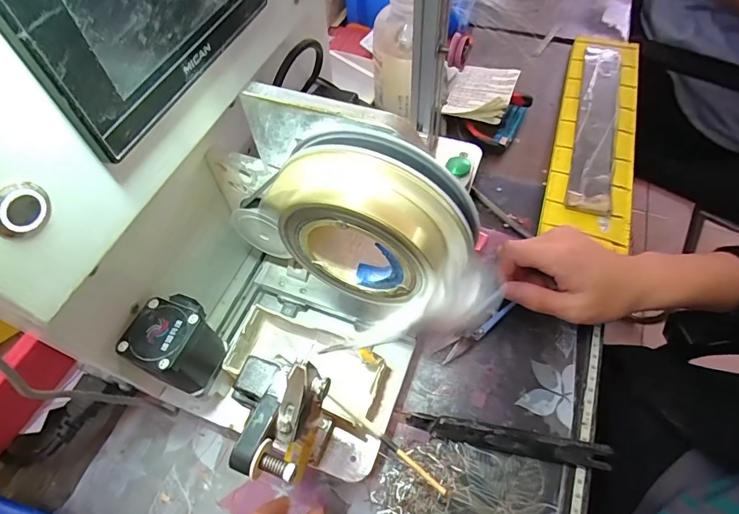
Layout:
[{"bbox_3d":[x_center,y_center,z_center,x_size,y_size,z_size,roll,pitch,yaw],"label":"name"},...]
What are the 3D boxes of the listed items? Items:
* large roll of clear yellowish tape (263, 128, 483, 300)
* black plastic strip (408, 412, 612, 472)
[{"bbox_3d":[0.004,-0.016,0.244,0.104,0.095,0.045,20,60,14],"label":"large roll of clear yellowish tape"},{"bbox_3d":[0.102,0.136,0.321,0.144,0.019,0.016,7,58,7],"label":"black plastic strip"}]

